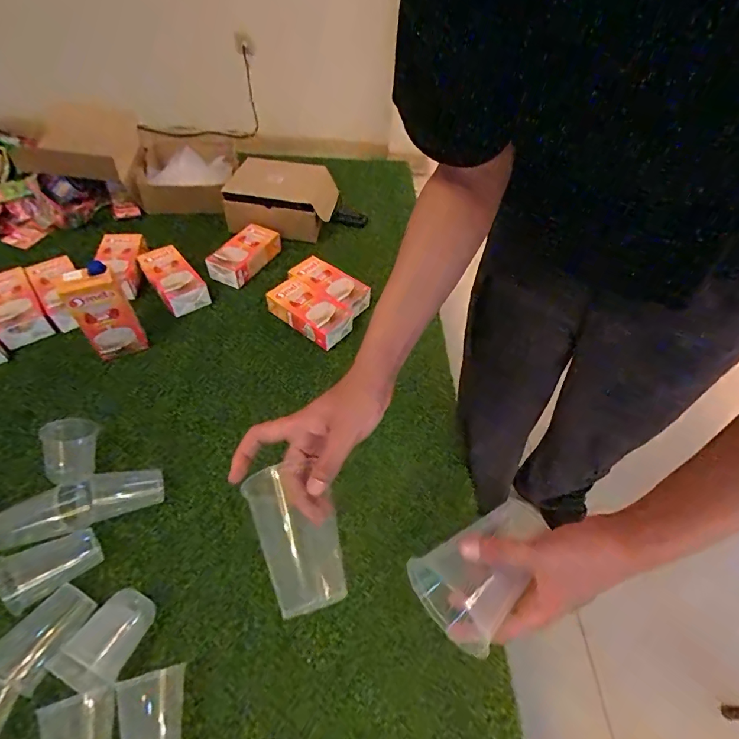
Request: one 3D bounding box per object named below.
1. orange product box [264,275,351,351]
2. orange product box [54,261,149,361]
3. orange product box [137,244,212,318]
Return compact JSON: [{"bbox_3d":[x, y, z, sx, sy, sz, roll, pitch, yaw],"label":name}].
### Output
[{"bbox_3d":[-0.145,-0.137,1.017,0.201,0.069,0.102,35,57,21],"label":"orange product box"},{"bbox_3d":[-0.541,-0.107,0.865,0.100,0.213,0.056,-32,62,-27],"label":"orange product box"},{"bbox_3d":[-0.493,-0.226,1.053,0.107,0.083,0.189,-34,61,-28],"label":"orange product box"}]

